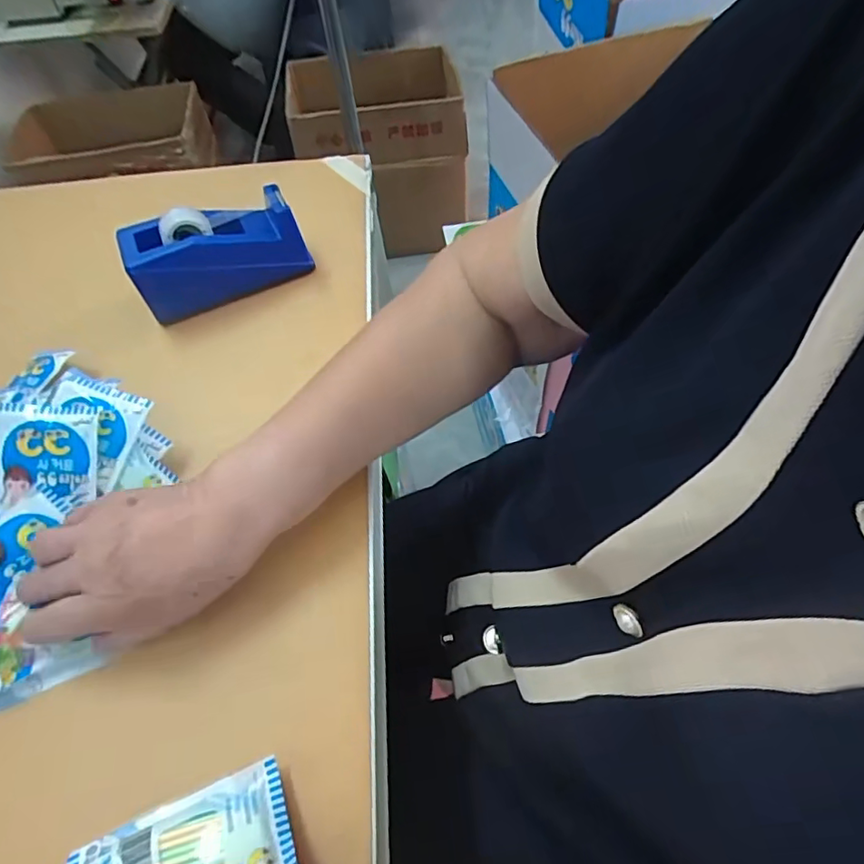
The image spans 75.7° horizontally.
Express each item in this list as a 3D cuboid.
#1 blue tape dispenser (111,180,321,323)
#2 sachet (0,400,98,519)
[{"bbox_3d":[-0.190,-0.161,0.501,0.148,0.078,0.053,-23,59,-10],"label":"blue tape dispenser"},{"bbox_3d":[-0.263,0.018,0.376,0.065,0.009,0.072,1,89,-7],"label":"sachet"}]

